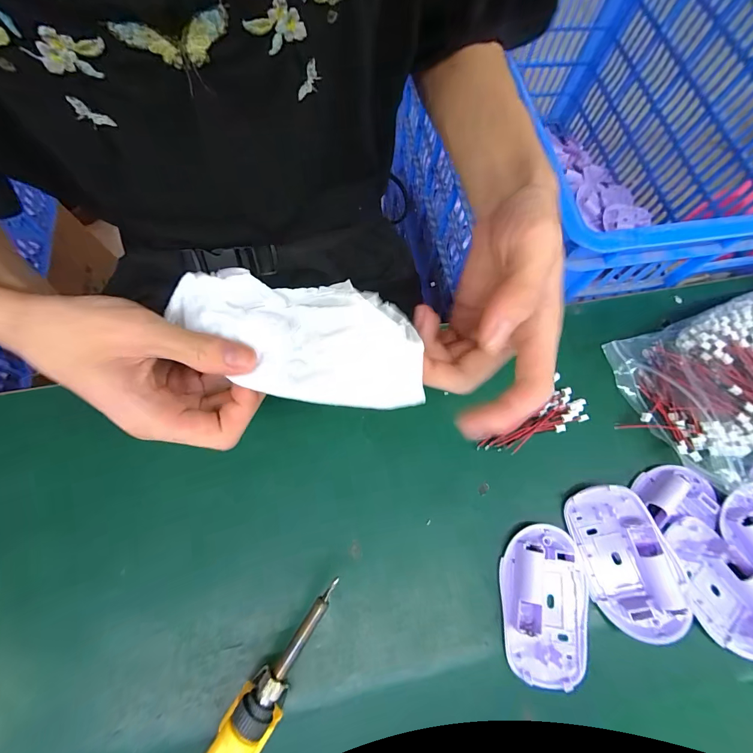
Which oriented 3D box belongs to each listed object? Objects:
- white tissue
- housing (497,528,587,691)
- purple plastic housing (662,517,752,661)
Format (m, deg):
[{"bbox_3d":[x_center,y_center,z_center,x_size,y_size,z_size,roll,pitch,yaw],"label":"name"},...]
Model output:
[{"bbox_3d":[-0.046,-0.026,0.196,0.154,0.020,0.069,21,69,20],"label":"white tissue"},{"bbox_3d":[0.117,0.155,0.240,0.059,0.013,0.095,13,69,3],"label":"housing"},{"bbox_3d":[0.243,0.149,0.246,0.046,0.017,0.092,-25,72,-12],"label":"purple plastic housing"}]

